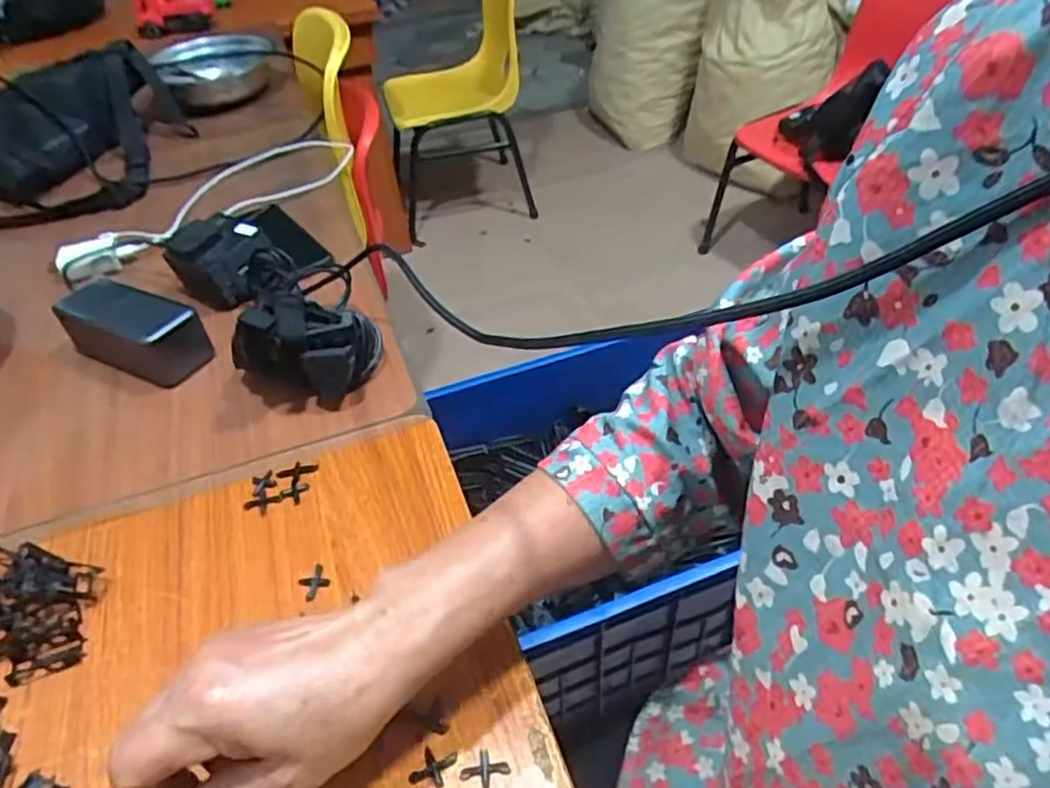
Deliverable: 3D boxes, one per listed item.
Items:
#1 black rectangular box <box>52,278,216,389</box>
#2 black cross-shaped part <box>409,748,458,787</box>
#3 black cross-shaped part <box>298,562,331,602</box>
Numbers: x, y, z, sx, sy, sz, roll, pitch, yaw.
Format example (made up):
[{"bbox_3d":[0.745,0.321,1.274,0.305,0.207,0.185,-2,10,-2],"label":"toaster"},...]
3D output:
[{"bbox_3d":[-0.339,-0.056,0.599,0.133,0.049,0.058,19,49,25],"label":"black rectangular box"},{"bbox_3d":[-0.046,0.186,0.346,0.018,0.004,0.020,14,47,21],"label":"black cross-shaped part"},{"bbox_3d":[-0.131,0.116,0.429,0.019,0.004,0.016,-35,50,-27],"label":"black cross-shaped part"}]

